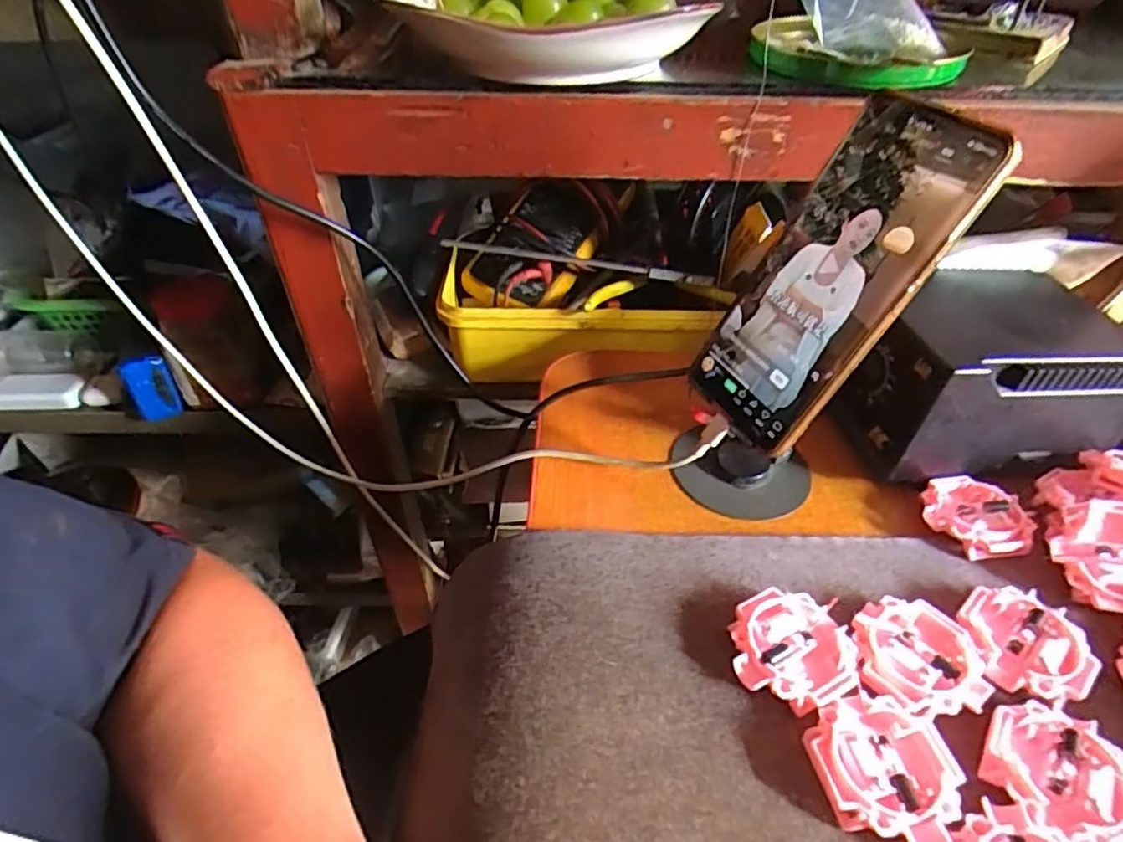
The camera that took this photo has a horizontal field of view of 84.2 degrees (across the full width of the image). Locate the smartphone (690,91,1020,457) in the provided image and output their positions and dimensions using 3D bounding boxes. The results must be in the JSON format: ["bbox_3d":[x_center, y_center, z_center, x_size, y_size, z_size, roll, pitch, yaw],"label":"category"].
[{"bbox_3d":[0.126,-0.066,0.299,0.010,0.165,0.074,10,34,-35],"label":"smartphone"}]

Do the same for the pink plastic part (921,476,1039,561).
[{"bbox_3d":[0.228,0.053,0.343,0.048,0.015,0.052,0,43,0],"label":"pink plastic part"}]

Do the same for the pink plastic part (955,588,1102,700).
[{"bbox_3d":[0.211,0.103,0.286,0.051,0.015,0.051,0,43,-1],"label":"pink plastic part"}]

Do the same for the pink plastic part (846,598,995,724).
[{"bbox_3d":[0.158,0.107,0.280,0.052,0.017,0.050,-4,43,-5],"label":"pink plastic part"}]

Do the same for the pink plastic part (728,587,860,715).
[{"bbox_3d":[0.104,0.104,0.282,0.052,0.016,0.051,9,43,9],"label":"pink plastic part"}]

